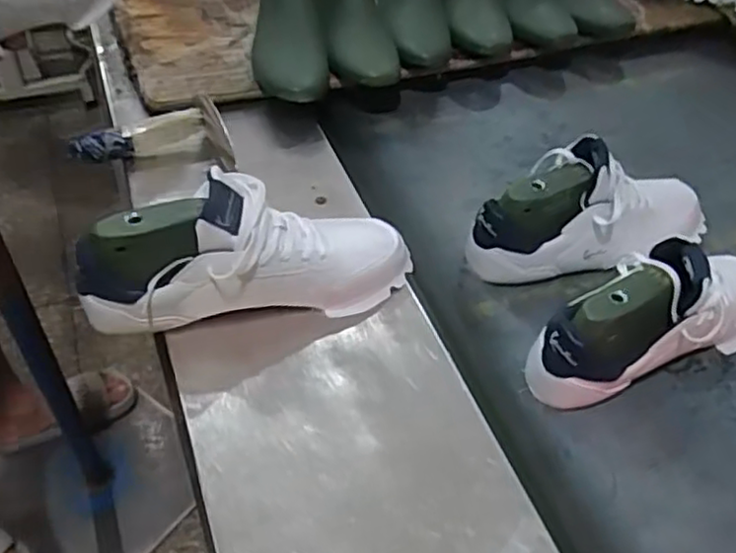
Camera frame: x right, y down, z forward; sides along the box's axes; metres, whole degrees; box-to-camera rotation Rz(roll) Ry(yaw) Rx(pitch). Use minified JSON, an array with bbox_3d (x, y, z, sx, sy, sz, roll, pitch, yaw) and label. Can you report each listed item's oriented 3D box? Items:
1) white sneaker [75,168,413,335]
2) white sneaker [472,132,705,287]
[{"bbox_3d":[-0.103,-0.026,0.626,0.302,0.134,0.093,-10,51,-15],"label":"white sneaker"},{"bbox_3d":[0.251,-0.081,0.744,0.285,0.115,0.099,-14,52,-18],"label":"white sneaker"}]

